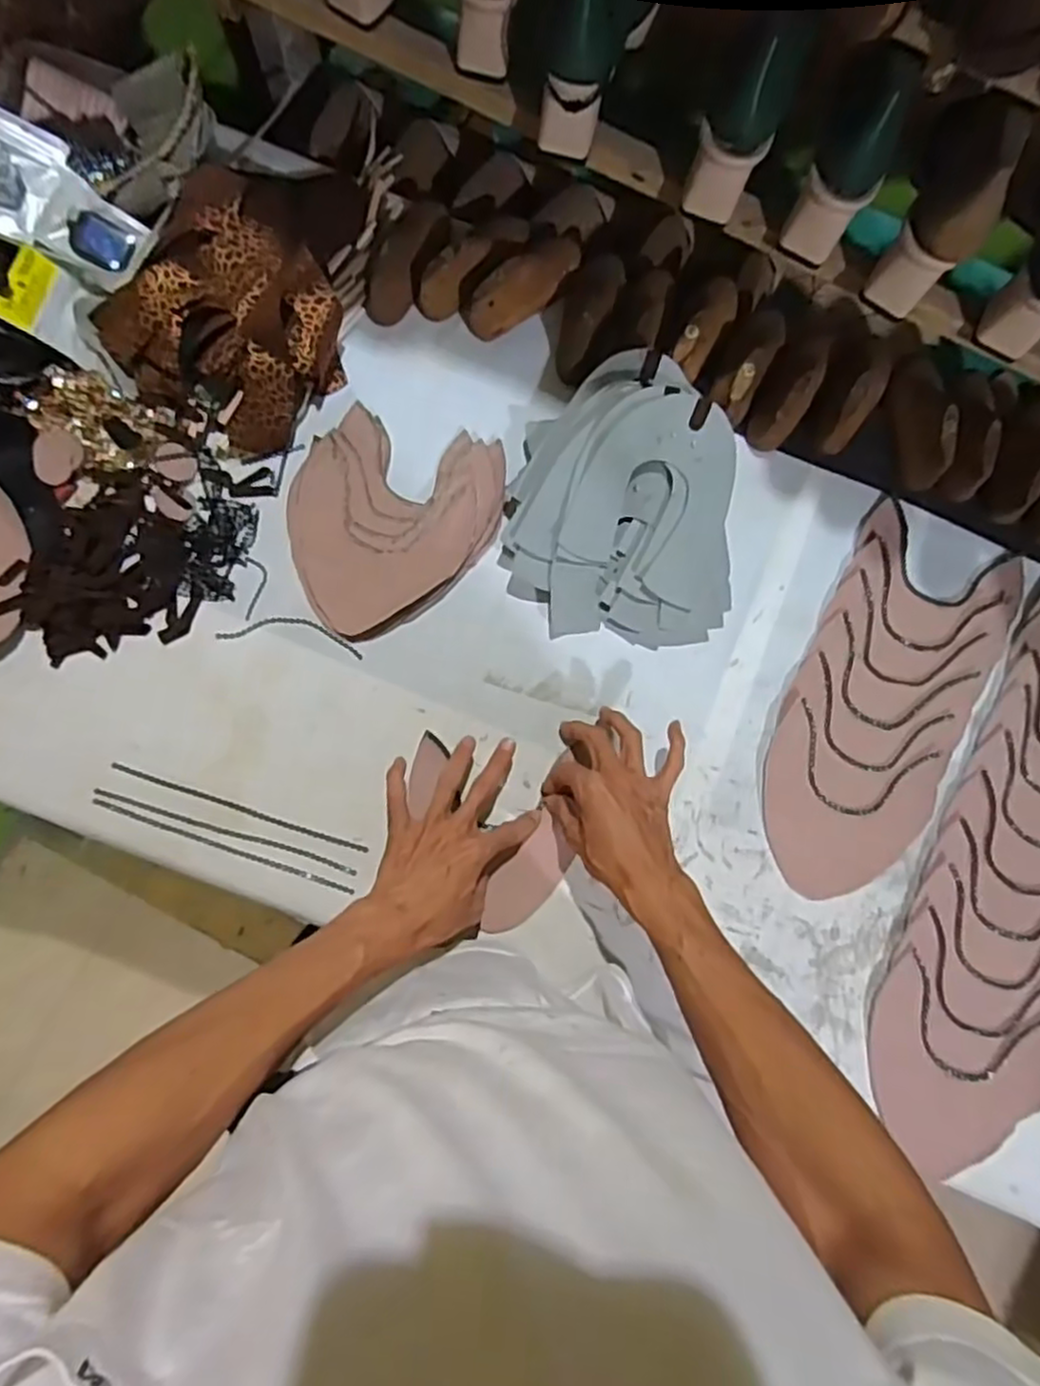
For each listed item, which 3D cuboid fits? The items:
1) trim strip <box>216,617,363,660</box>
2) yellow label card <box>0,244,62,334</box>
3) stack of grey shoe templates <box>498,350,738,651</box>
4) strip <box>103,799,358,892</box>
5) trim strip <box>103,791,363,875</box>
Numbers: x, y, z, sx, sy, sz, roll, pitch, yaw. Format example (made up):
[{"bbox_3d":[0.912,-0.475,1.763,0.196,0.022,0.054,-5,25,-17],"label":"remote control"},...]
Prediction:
[{"bbox_3d":[-0.208,-0.054,0.652,0.130,0.005,0.030,8,82,-1],"label":"trim strip"},{"bbox_3d":[-0.421,-0.344,0.607,0.031,0.004,0.082,24,59,-38],"label":"yellow label card"},{"bbox_3d":[0.085,-0.171,0.640,0.195,0.090,0.245,-6,83,-3],"label":"stack of grey shoe templates"},{"bbox_3d":[-0.257,0.135,0.618,0.232,0.009,0.007,20,82,1],"label":"strip"},{"bbox_3d":[-0.255,0.121,0.621,0.231,0.010,0.008,18,82,0],"label":"trim strip"}]

